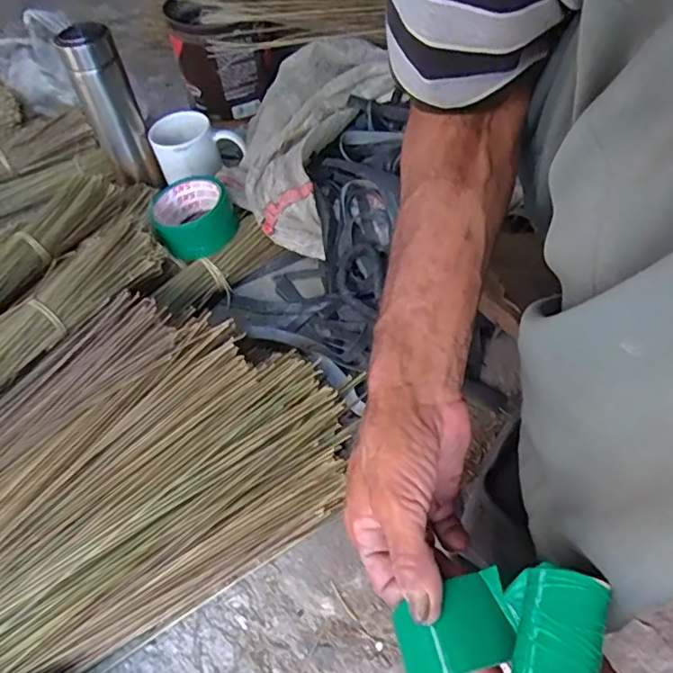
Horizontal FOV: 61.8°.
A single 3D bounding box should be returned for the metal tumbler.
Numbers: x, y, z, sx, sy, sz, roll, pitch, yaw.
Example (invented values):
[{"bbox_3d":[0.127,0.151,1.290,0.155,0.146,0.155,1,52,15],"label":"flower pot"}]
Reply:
[{"bbox_3d":[-0.275,-0.278,0.690,0.065,0.180,0.069,-20,52,-12],"label":"metal tumbler"}]

